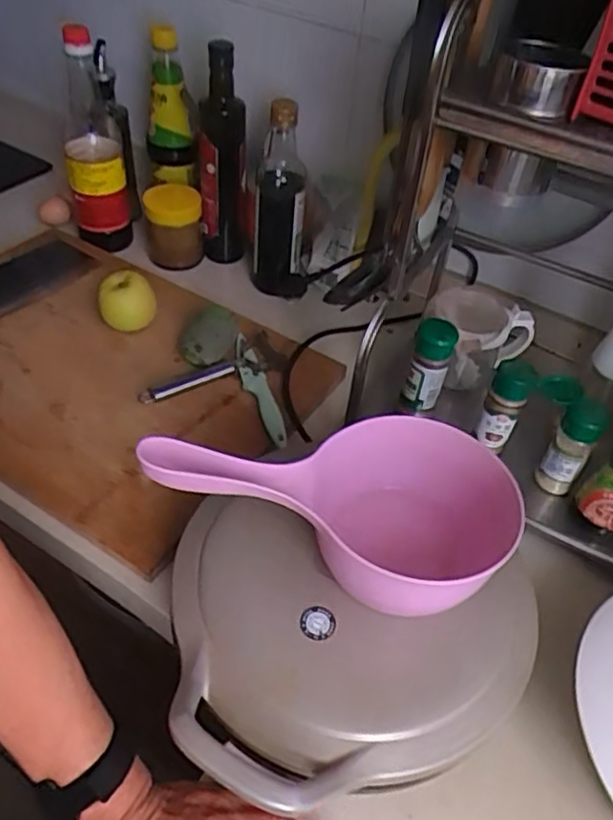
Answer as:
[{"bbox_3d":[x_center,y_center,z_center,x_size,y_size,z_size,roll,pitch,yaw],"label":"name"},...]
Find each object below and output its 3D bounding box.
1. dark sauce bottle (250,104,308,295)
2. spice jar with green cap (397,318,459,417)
[{"bbox_3d":[-0.031,-0.270,0.865,0.077,0.252,0.079,2,45,-4],"label":"dark sauce bottle"},{"bbox_3d":[0.128,-0.044,0.688,0.039,0.105,0.038,18,46,11],"label":"spice jar with green cap"}]

